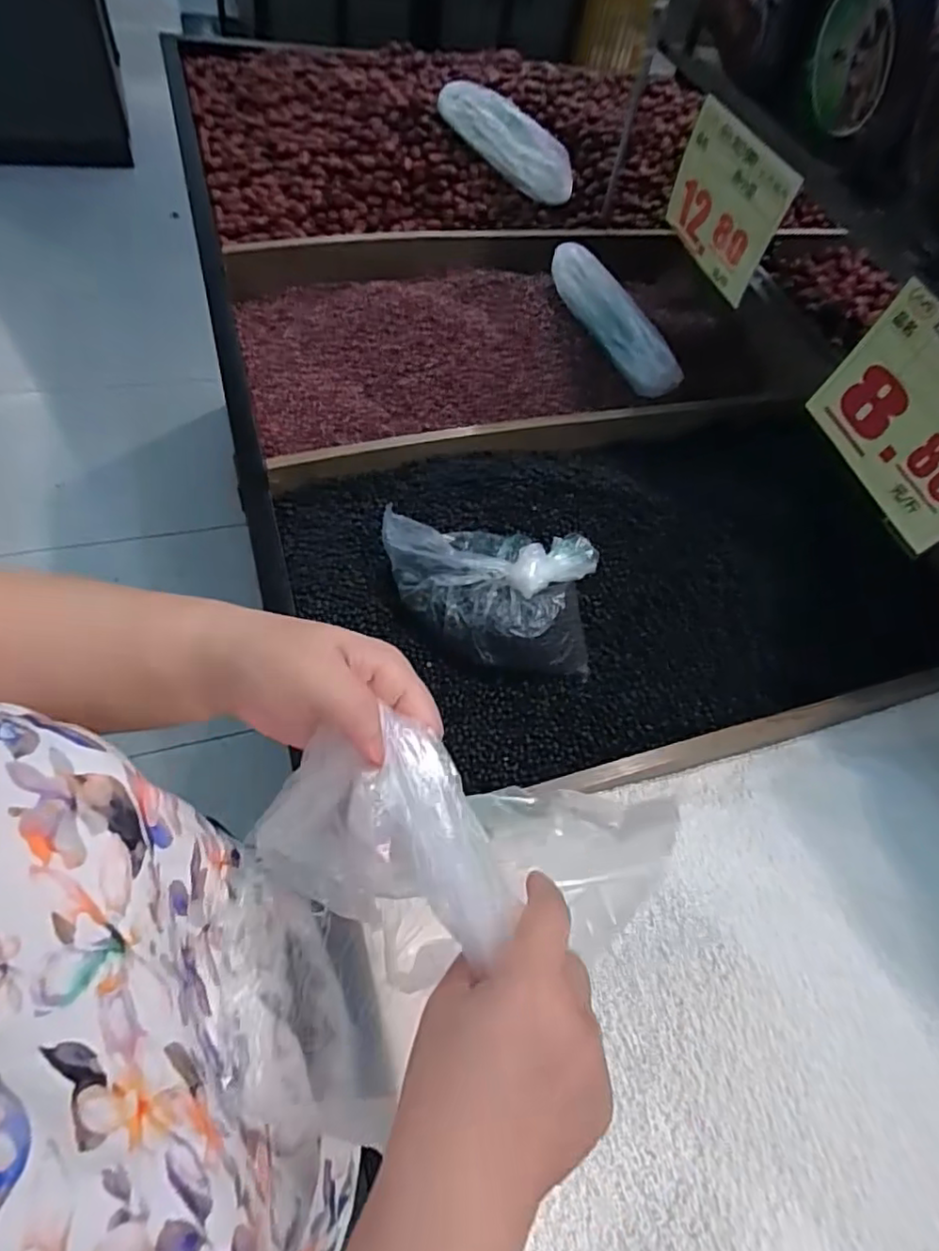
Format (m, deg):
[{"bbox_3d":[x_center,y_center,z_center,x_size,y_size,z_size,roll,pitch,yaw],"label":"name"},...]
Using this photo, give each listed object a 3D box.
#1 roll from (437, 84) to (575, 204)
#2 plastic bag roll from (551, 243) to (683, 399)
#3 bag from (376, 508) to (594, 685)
[{"bbox_3d":[0.064,-0.793,1.029,0.245,0.081,0.061,36,62,-4],"label":"roll"},{"bbox_3d":[0.200,-0.431,0.869,0.066,0.061,0.259,-33,82,-21],"label":"plastic bag roll"},{"bbox_3d":[0.018,-0.036,0.623,0.192,0.088,0.156,-3,67,-5],"label":"bag"}]

